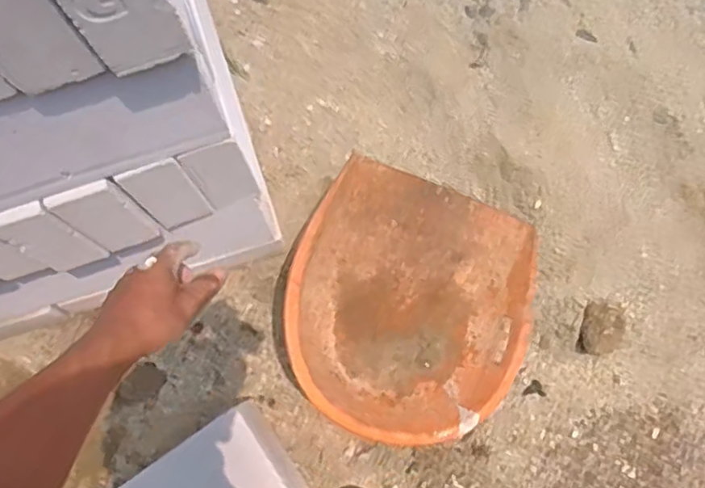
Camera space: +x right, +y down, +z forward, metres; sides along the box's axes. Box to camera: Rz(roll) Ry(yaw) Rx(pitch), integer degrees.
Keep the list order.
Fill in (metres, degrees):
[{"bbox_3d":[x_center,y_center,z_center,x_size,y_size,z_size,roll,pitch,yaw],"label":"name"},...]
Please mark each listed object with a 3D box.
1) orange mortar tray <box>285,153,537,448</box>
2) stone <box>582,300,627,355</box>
[{"bbox_3d":[0.103,0.113,1.077,0.388,0.236,0.418,13,77,3],"label":"orange mortar tray"},{"bbox_3d":[0.481,0.161,1.219,0.073,0.066,0.109,18,78,4],"label":"stone"}]

